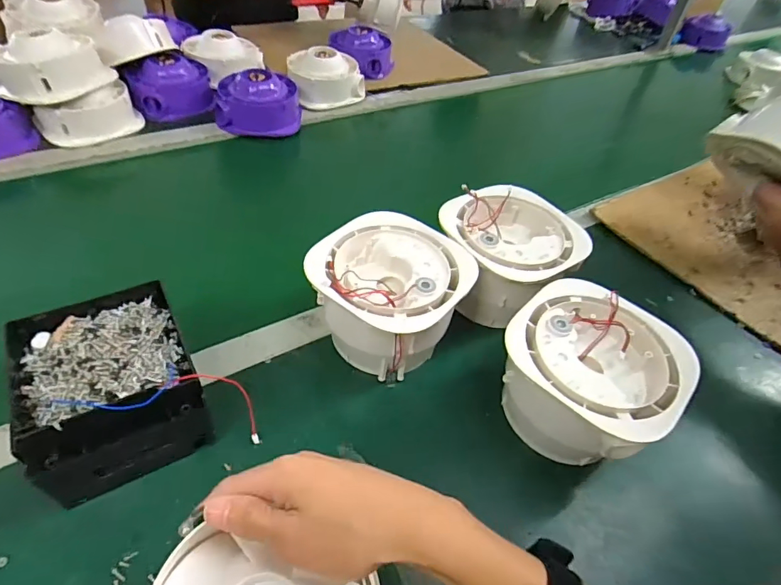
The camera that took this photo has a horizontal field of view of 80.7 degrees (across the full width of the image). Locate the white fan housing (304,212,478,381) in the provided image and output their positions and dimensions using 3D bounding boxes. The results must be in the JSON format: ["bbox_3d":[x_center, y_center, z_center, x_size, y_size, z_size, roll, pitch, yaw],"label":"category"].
[{"bbox_3d":[-0.002,0.008,0.460,0.136,0.102,0.136,29,49,19],"label":"white fan housing"}]

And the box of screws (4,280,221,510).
[{"bbox_3d":[-0.228,0.078,0.380,0.121,0.074,0.153,-21,53,-26],"label":"box of screws"}]

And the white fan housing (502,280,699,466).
[{"bbox_3d":[0.167,0.076,0.405,0.136,0.088,0.142,37,52,25],"label":"white fan housing"}]

